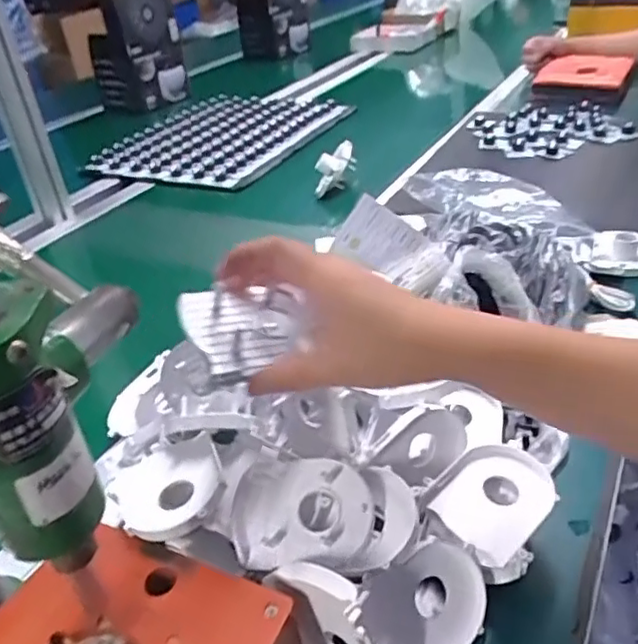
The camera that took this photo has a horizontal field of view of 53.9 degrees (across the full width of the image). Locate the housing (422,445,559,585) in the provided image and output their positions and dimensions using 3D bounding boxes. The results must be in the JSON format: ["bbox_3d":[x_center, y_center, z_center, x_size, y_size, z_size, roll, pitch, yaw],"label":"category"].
[{"bbox_3d":[0.121,0.121,0.417,0.082,0.032,0.069,-27,39,-29],"label":"housing"}]

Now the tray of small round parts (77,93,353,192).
[{"bbox_3d":[-0.183,-0.377,1.253,0.382,0.030,0.454,10,37,23],"label":"tray of small round parts"}]

